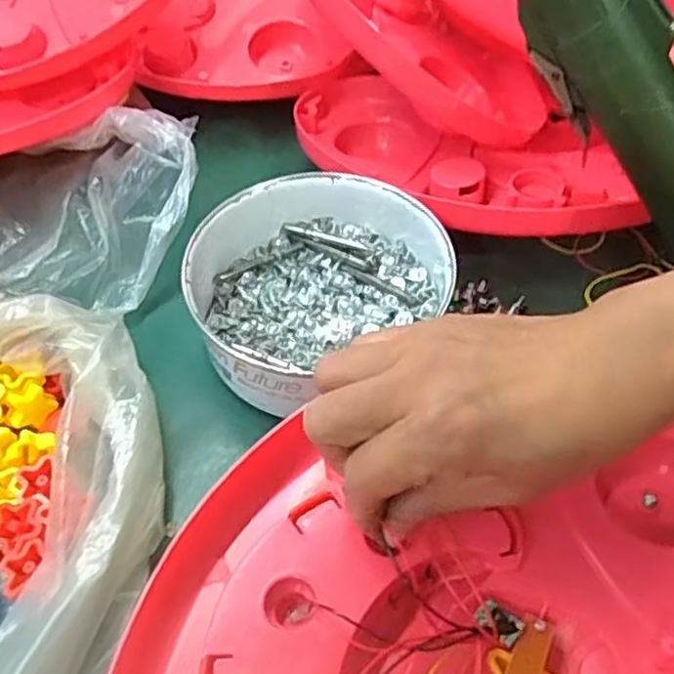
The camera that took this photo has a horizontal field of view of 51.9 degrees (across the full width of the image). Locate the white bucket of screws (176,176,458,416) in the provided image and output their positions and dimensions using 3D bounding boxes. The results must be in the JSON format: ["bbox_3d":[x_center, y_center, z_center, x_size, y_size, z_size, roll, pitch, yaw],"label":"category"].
[{"bbox_3d":[-0.018,-0.038,0.401,0.144,0.057,0.121,-25,55,-16],"label":"white bucket of screws"}]

